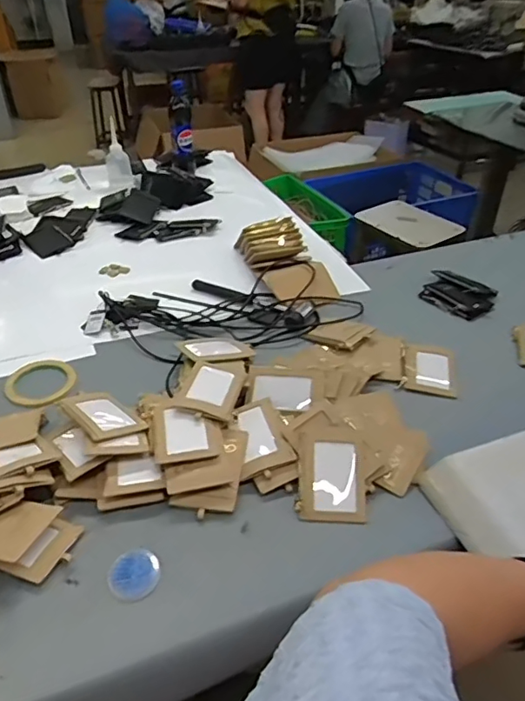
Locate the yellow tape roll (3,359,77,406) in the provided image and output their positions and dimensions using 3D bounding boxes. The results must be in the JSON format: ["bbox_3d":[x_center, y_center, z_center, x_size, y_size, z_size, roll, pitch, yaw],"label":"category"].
[{"bbox_3d":[-0.331,0.046,0.795,0.094,0.016,0.096,0,38,0],"label":"yellow tape roll"}]

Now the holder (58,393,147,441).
[{"bbox_3d":[-0.204,0.081,0.683,0.075,0.013,0.108,-4,24,-44],"label":"holder"}]

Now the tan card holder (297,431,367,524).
[{"bbox_3d":[0.083,0.150,0.637,0.077,0.013,0.106,3,64,-1],"label":"tan card holder"}]

